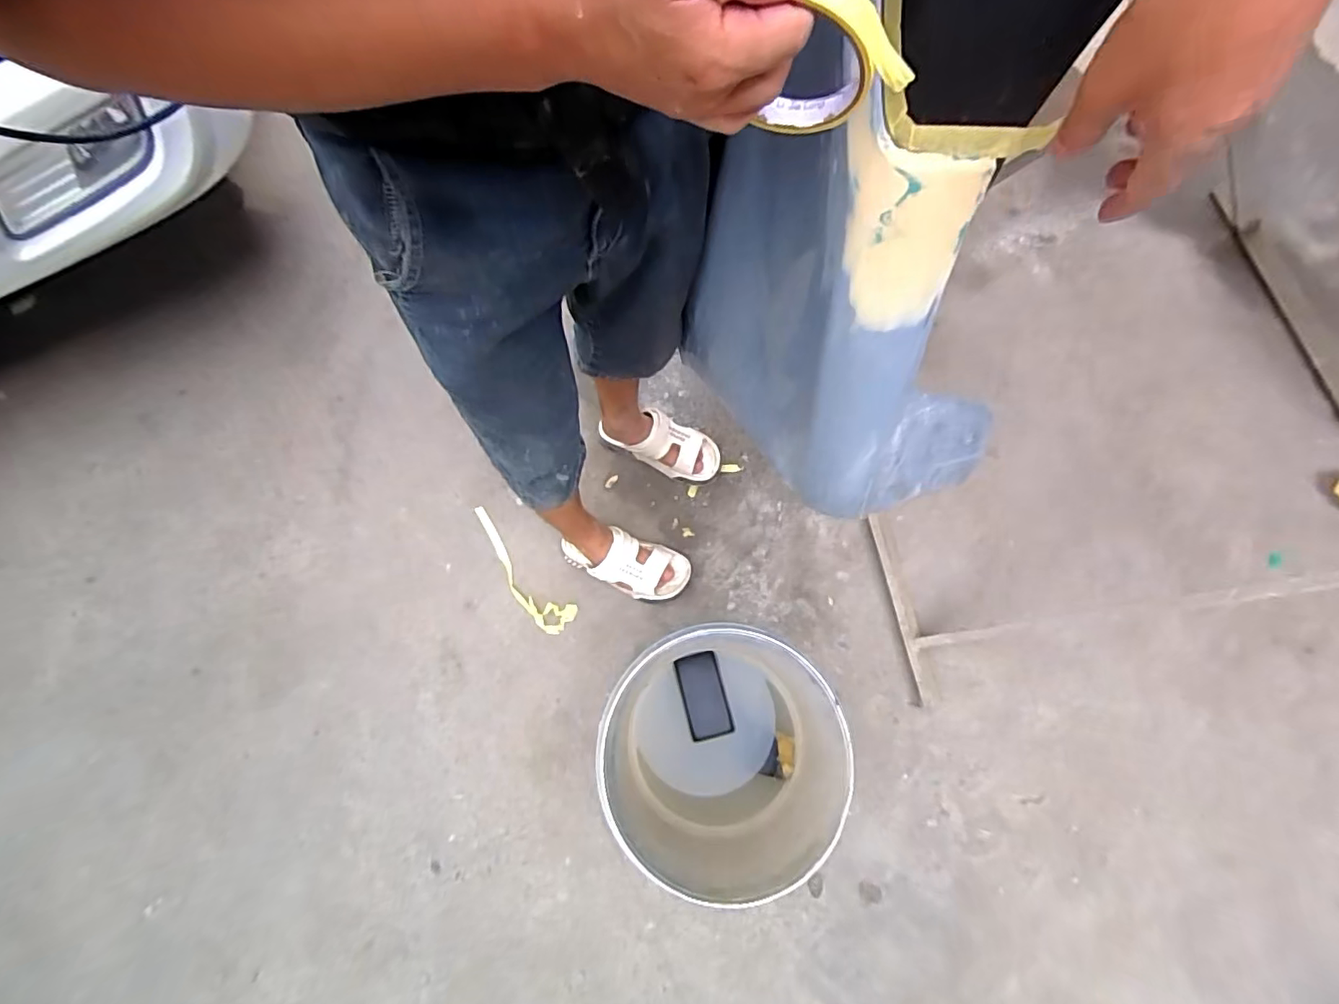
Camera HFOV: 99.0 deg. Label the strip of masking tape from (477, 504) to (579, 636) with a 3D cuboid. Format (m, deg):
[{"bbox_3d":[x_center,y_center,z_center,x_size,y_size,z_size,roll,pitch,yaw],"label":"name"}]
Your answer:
[{"bbox_3d":[-0.295,0.126,1.098,0.070,0.010,0.298,-41,77,-10],"label":"strip of masking tape"}]

